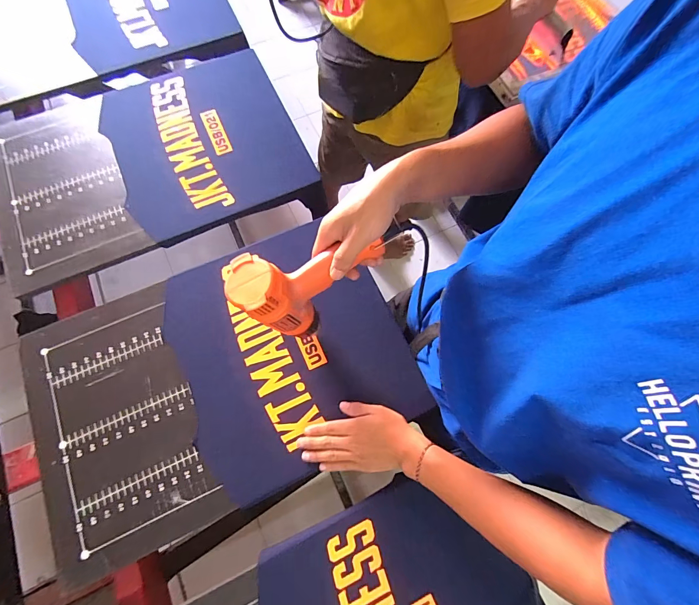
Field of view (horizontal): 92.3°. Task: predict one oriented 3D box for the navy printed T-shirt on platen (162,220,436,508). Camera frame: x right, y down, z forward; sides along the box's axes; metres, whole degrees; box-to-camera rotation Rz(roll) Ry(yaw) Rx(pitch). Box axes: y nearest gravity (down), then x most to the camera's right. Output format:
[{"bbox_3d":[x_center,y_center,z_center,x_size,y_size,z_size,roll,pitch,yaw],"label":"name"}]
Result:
[{"bbox_3d":[-0.104,0.069,0.590,0.364,0.029,0.400,-24,73,-7],"label":"navy printed T-shirt on platen"}]

